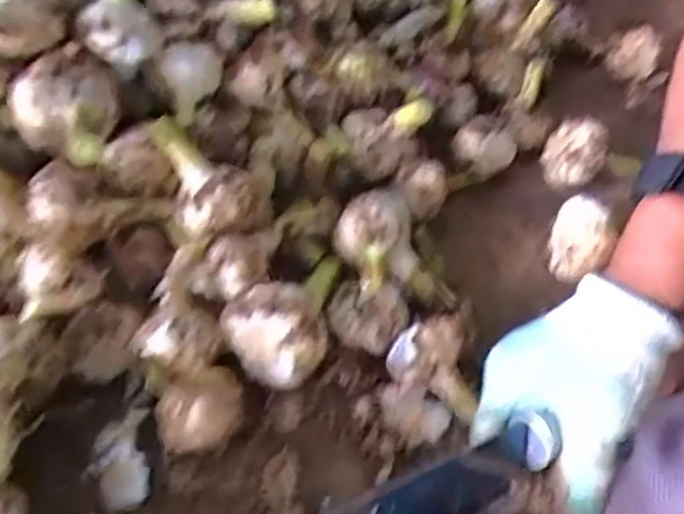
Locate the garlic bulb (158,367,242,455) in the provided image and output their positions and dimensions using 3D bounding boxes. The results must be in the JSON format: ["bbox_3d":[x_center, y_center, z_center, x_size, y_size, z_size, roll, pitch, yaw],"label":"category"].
[{"bbox_3d":[-0.083,0.089,0.391,0.049,0.036,0.039,-14,50,-14],"label":"garlic bulb"}]

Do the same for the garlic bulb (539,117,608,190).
[{"bbox_3d":[0.196,-0.085,0.559,0.054,0.047,0.051,20,51,15],"label":"garlic bulb"}]

